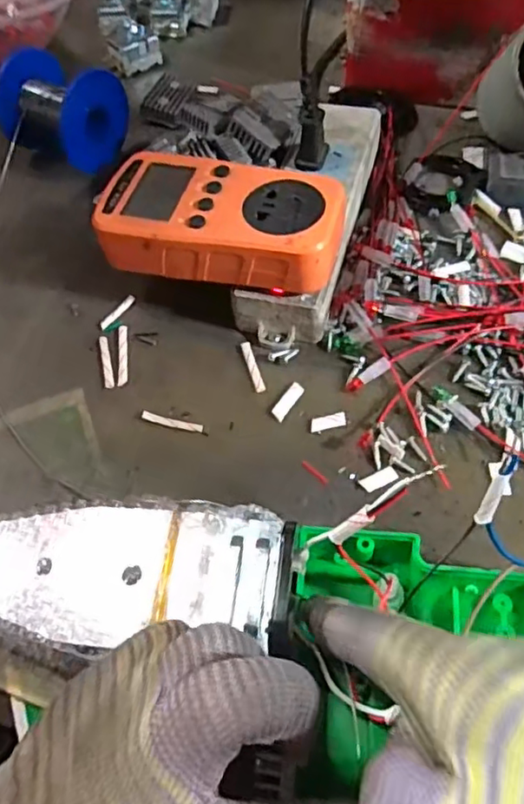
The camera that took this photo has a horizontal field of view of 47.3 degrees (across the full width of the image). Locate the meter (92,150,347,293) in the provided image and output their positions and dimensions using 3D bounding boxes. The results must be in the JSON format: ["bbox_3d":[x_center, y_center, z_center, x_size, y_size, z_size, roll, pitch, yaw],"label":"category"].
[{"bbox_3d":[-0.021,-0.099,0.323,0.127,0.030,0.065,10,60,9],"label":"meter"}]

